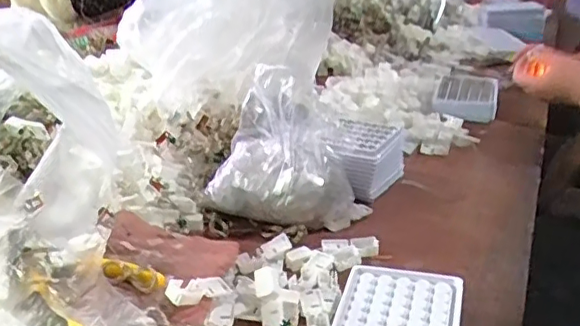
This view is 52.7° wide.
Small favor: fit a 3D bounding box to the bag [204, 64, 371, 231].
[{"bbox_3d":[-0.011,-0.019,0.601,0.161,0.130,0.078,7,26,18],"label":"bag"}]

